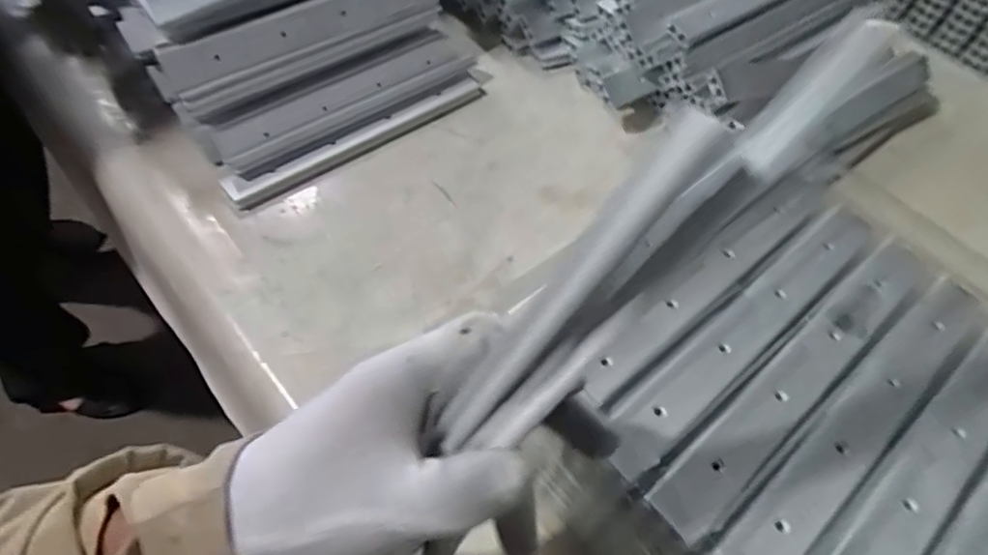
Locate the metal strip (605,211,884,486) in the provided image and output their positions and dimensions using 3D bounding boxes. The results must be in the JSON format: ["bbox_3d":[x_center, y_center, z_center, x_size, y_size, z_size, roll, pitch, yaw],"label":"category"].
[{"bbox_3d":[0.153,0.030,0.382,0.254,0.008,0.033,-34,64,-26],"label":"metal strip"}]

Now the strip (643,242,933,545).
[{"bbox_3d":[0.180,0.054,0.369,0.254,0.009,0.034,-34,64,-26],"label":"strip"}]

